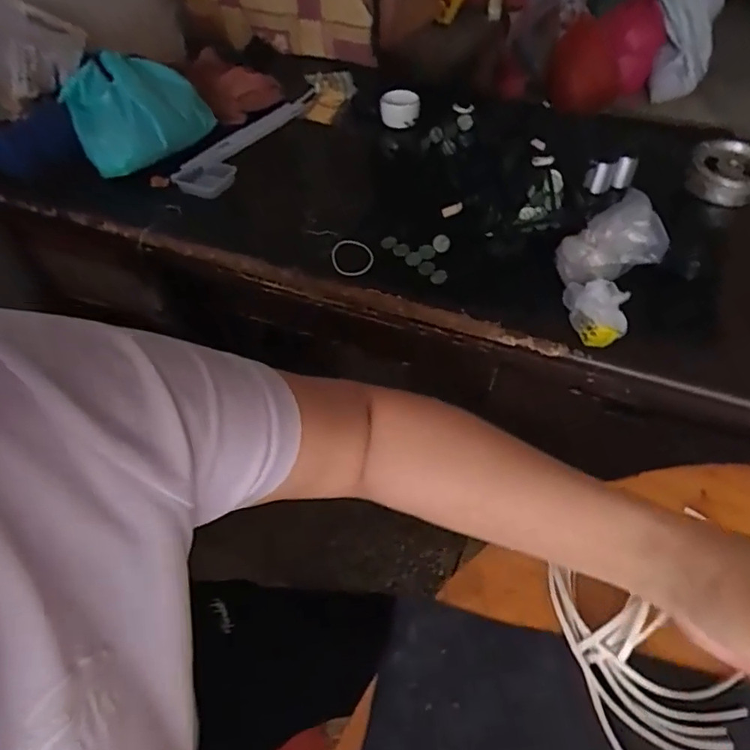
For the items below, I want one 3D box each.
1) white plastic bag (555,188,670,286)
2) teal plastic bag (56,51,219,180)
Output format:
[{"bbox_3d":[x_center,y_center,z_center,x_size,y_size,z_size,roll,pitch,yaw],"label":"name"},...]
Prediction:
[{"bbox_3d":[0.311,-0.177,0.743,0.143,0.074,0.094,-20,52,-16],"label":"white plastic bag"},{"bbox_3d":[-0.379,-0.418,0.892,0.206,0.133,0.121,2,47,3],"label":"teal plastic bag"}]

